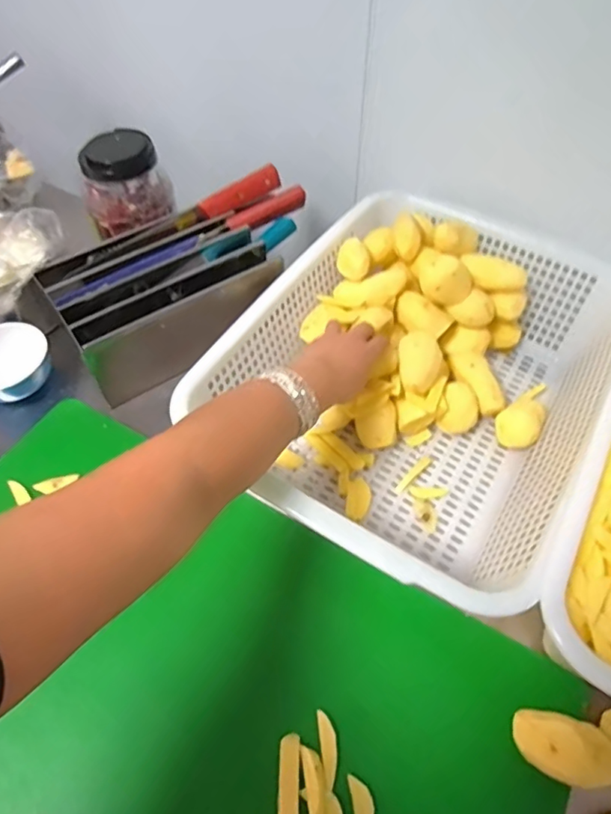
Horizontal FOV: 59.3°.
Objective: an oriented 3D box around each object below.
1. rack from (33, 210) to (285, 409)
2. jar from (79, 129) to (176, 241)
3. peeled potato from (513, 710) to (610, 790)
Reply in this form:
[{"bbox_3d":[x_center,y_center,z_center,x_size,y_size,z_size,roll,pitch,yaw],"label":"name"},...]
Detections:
[{"bbox_3d":[-0.182,-0.150,0.720,0.273,0.107,0.172,-28,60,-18],"label":"rack"},{"bbox_3d":[-0.242,-0.301,0.713,0.085,0.097,0.114,37,63,23],"label":"jar"},{"bbox_3d":[0.213,0.282,0.440,0.078,0.041,0.044,15,57,10],"label":"peeled potato"}]

